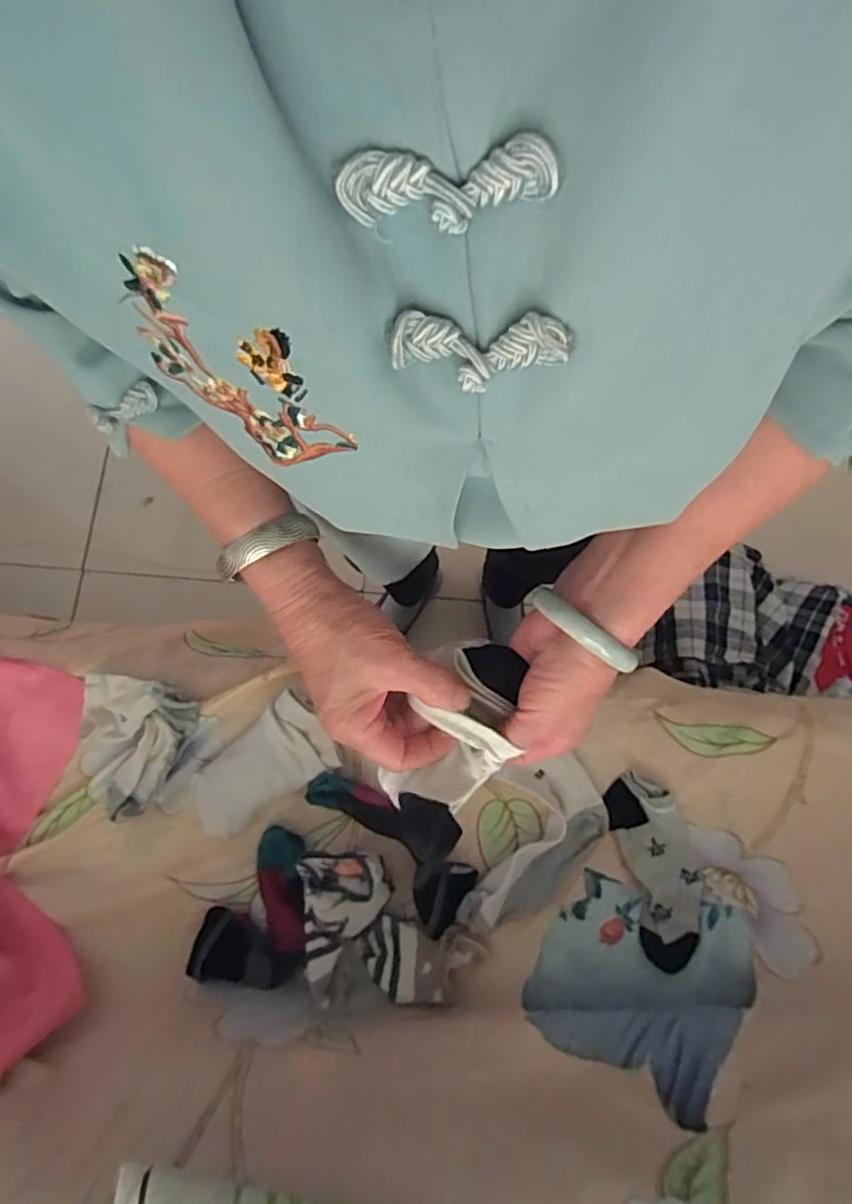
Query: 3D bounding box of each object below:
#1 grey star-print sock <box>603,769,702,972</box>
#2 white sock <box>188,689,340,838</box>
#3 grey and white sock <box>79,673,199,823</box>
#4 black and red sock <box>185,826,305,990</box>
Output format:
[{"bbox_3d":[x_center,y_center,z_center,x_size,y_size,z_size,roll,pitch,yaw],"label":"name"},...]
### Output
[{"bbox_3d":[0.240,0.274,0.636,0.071,0.029,0.188,-13,77,-2],"label":"grey star-print sock"},{"bbox_3d":[-0.175,0.173,0.664,0.148,0.029,0.088,-35,78,-7],"label":"white sock"},{"bbox_3d":[-0.321,0.151,0.658,0.121,0.048,0.144,19,78,6],"label":"grey and white sock"},{"bbox_3d":[-0.173,0.308,0.635,0.107,0.035,0.147,5,77,2],"label":"black and red sock"}]

